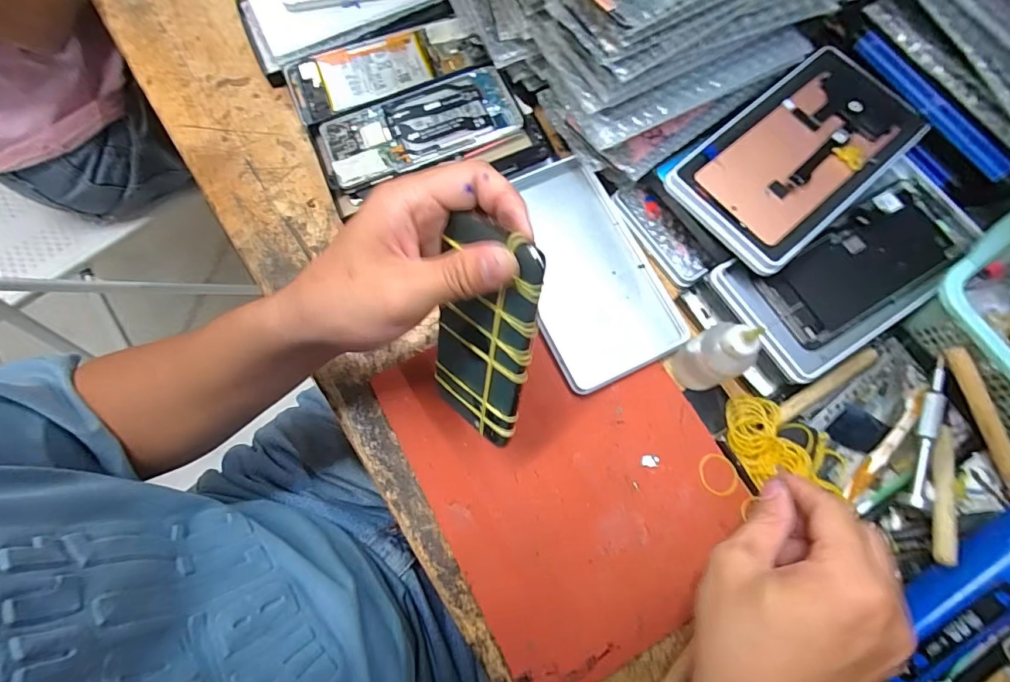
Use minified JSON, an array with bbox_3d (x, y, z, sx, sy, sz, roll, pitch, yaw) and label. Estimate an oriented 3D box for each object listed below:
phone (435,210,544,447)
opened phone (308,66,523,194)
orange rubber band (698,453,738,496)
[{"bbox_3d":[-0.014,0.000,0.265,0.068,0.135,0.008,35,44,27],"label":"phone"},{"bbox_3d":[-0.076,-0.182,0.397,0.171,0.011,0.079,-21,75,-4],"label":"opened phone"},{"bbox_3d":[0.155,0.097,0.335,0.026,0.004,0.030,-10,74,-1],"label":"orange rubber band"}]

